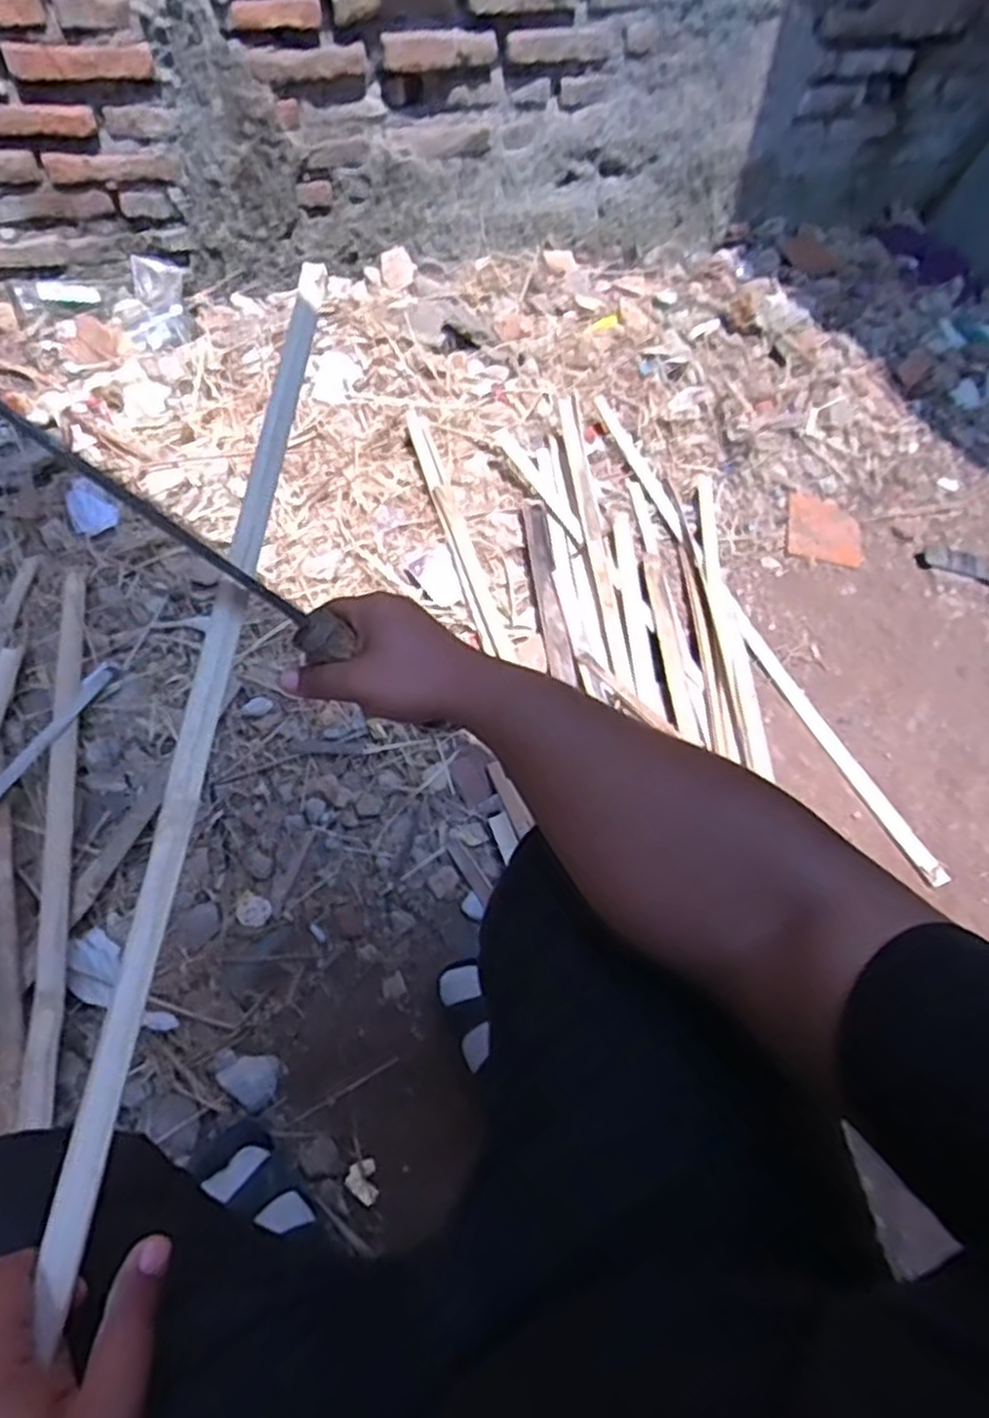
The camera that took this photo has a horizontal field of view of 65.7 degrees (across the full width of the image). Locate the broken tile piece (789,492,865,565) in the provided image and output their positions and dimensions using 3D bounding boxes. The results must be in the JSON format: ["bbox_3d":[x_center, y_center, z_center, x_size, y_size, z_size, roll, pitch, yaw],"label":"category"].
[{"bbox_3d":[0.574,-0.315,1.325,0.120,0.018,0.154,12,54,3],"label":"broken tile piece"}]

